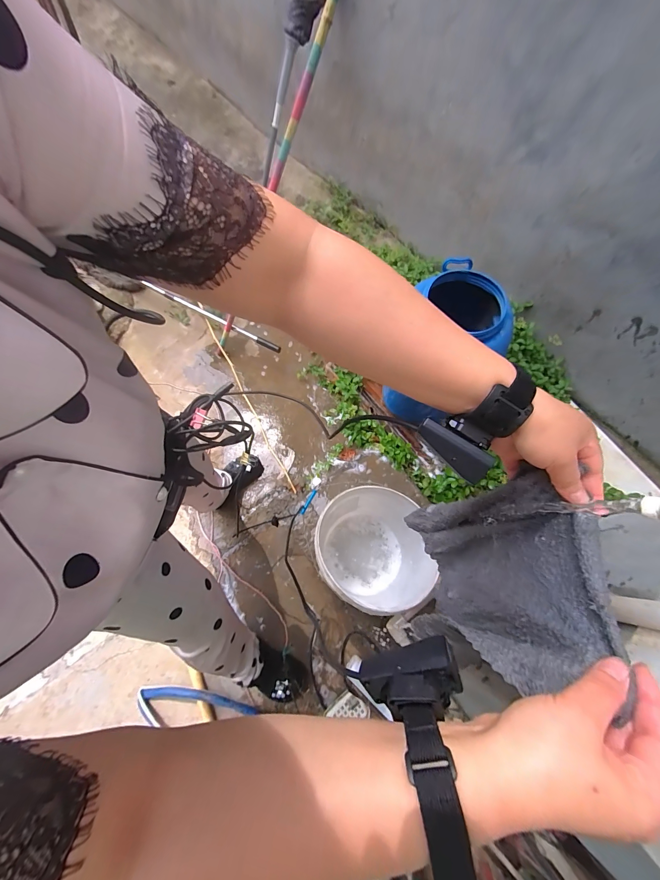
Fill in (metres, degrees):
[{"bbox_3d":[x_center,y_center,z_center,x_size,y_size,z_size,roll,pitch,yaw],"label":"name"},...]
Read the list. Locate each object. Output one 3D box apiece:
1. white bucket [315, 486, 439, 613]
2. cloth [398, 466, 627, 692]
[{"bbox_3d":[0.139,0.315,0.959,0.366,0.343,0.333,-16,70,-8],"label":"white bucket"},{"bbox_3d":[0.185,0.157,0.391,0.081,0.289,0.176,1,66,0],"label":"cloth"}]

